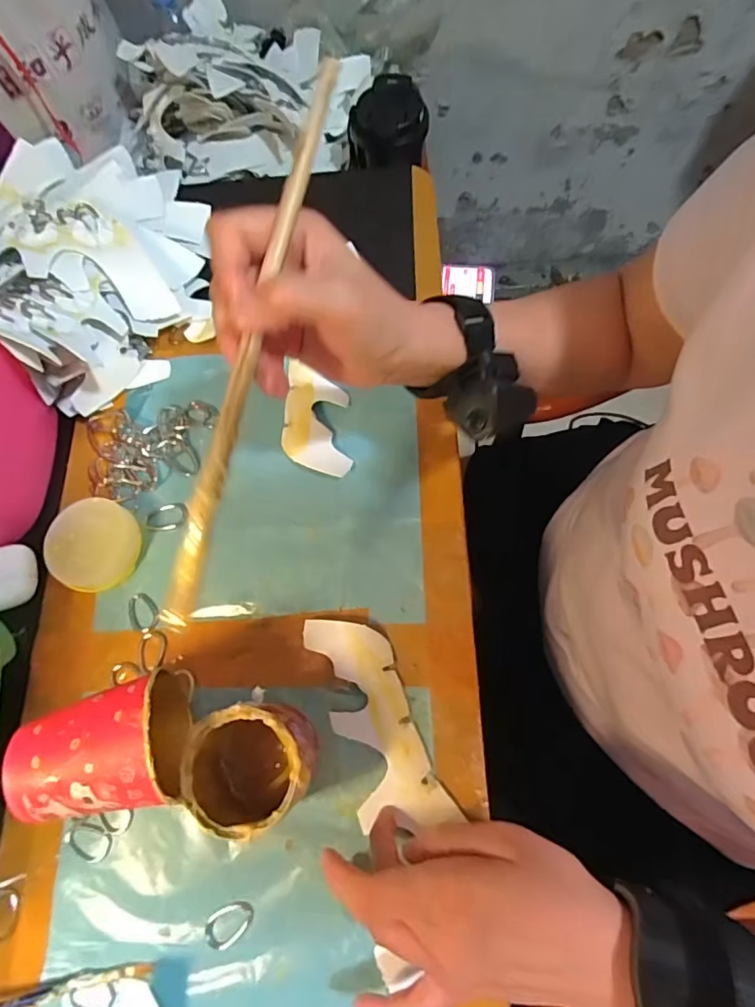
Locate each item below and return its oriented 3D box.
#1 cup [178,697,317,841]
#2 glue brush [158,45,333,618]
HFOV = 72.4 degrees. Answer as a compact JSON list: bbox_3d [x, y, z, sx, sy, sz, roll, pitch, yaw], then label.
[{"bbox_3d":[-0.074,0.156,0.313,0.069,0.072,0.063,-1,71,4],"label":"cup"},{"bbox_3d":[-0.063,-0.067,0.244,0.011,0.018,0.267,17,93,5],"label":"glue brush"}]

